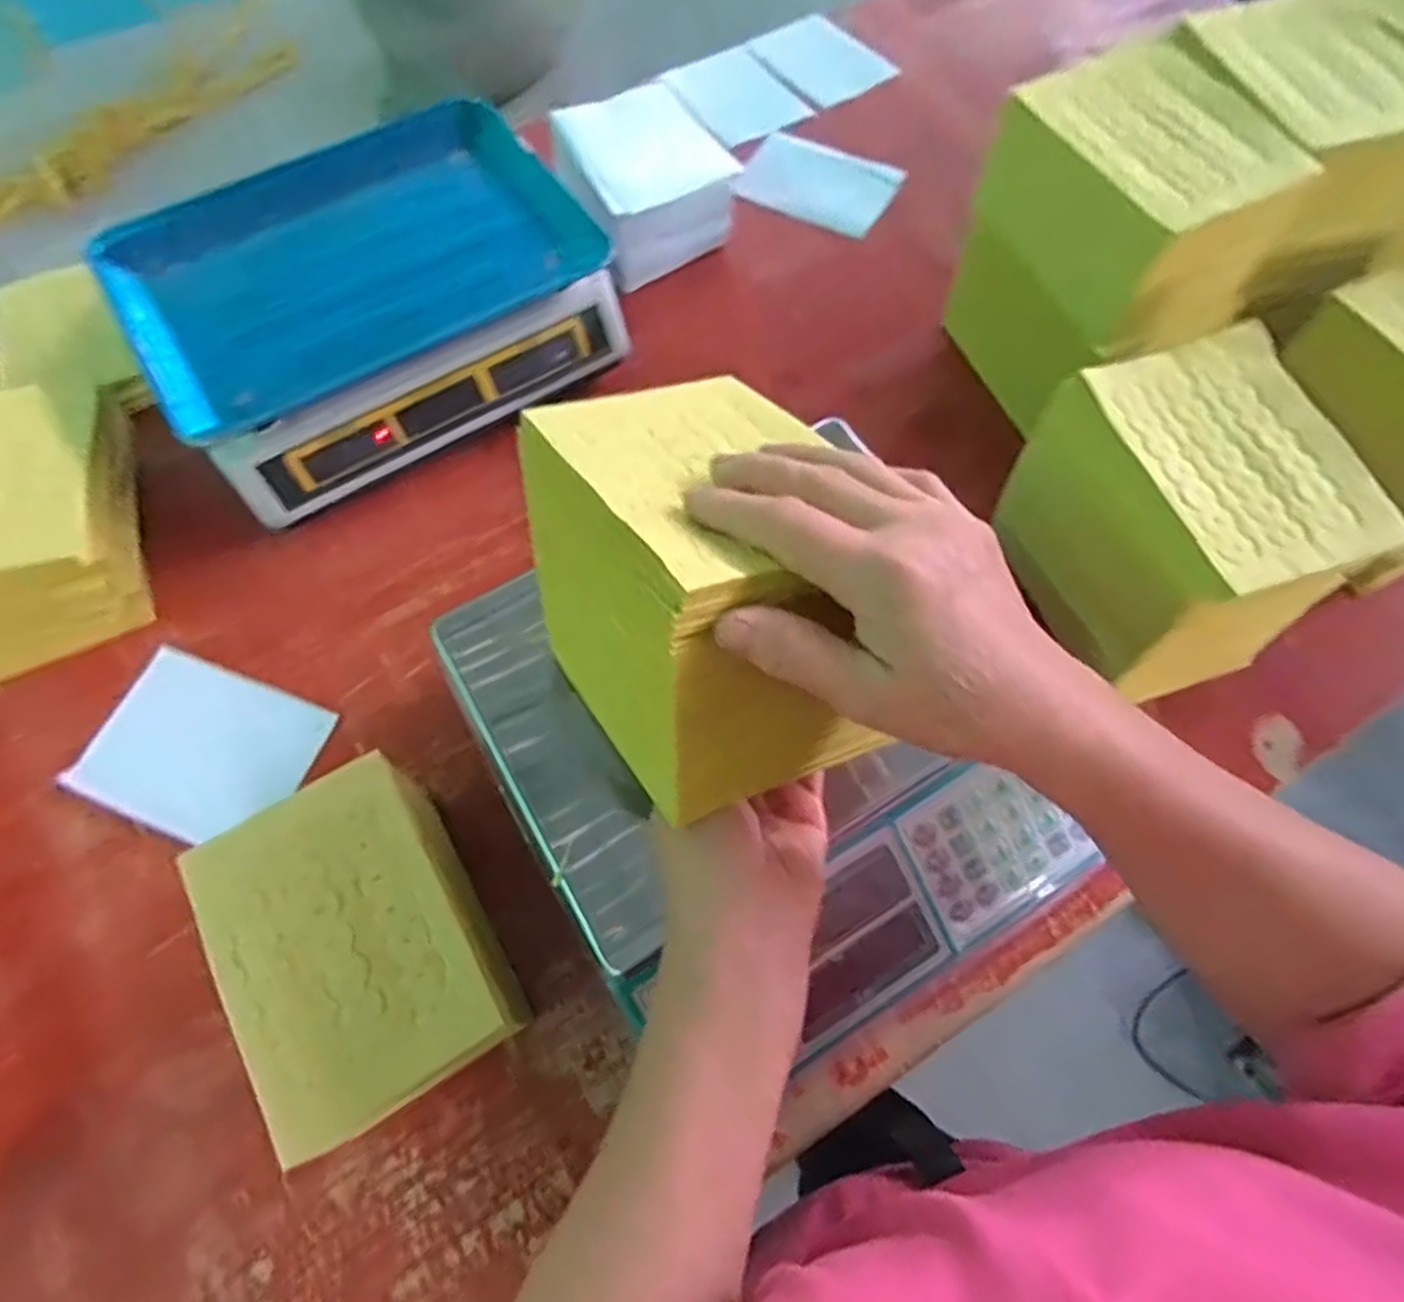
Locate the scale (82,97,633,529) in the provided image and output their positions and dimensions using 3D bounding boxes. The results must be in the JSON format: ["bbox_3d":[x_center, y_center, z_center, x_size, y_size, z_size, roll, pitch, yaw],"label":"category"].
[{"bbox_3d":[-0.259,-0.276,0.608,0.334,0.108,0.265,-31,71,-13],"label":"scale"}]

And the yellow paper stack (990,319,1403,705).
[{"bbox_3d":[0.298,-0.086,0.487,0.124,0.133,0.162,-17,68,-8],"label":"yellow paper stack"}]

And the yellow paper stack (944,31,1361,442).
[{"bbox_3d":[0.294,-0.288,0.572,0.128,0.211,0.166,-24,70,-11],"label":"yellow paper stack"}]

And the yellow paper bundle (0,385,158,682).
[{"bbox_3d":[-0.475,-0.089,0.536,0.130,0.086,0.175,-15,68,-7],"label":"yellow paper bundle"}]

